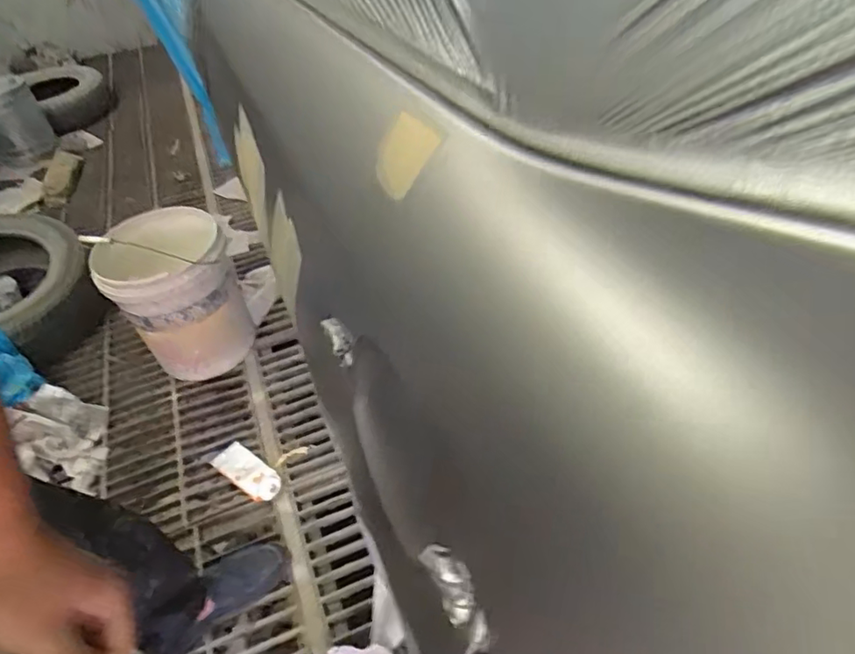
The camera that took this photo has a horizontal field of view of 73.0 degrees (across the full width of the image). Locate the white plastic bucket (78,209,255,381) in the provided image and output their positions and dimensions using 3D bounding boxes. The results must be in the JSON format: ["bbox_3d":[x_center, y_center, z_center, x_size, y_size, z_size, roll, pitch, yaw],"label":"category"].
[{"bbox_3d":[-0.625,-0.072,1.471,0.276,0.410,0.291,-4,45,4],"label":"white plastic bucket"}]

